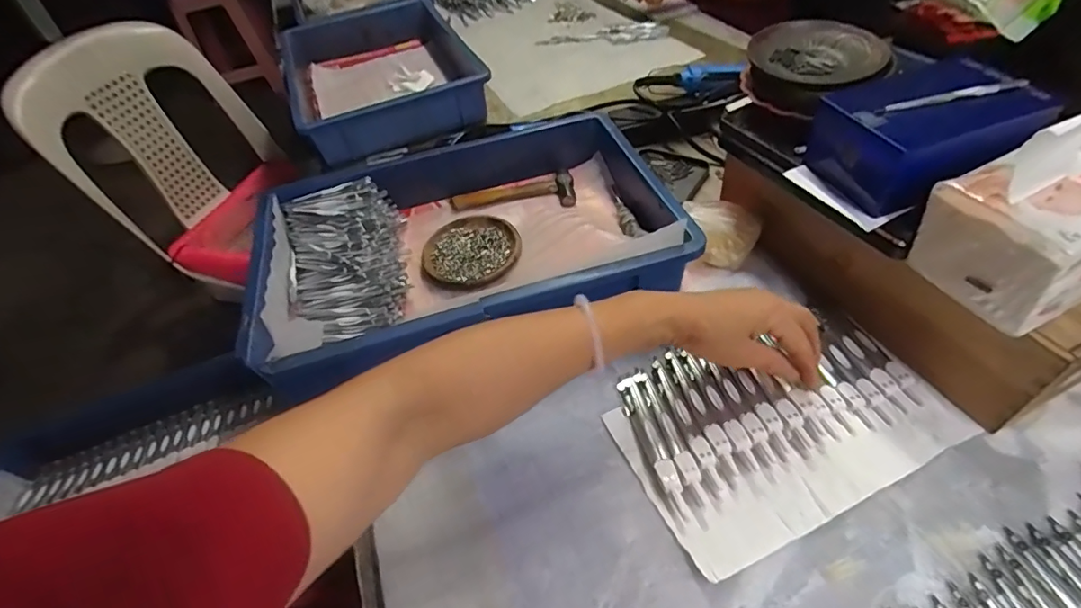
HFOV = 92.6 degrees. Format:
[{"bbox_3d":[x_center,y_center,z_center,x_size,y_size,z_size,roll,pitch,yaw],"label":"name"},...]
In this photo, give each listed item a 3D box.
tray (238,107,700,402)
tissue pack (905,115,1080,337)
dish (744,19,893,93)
[{"bbox_3d":[-0.081,-0.078,0.562,0.414,0.083,0.291,-15,47,-8],"label":"tray"},{"bbox_3d":[0.346,-0.065,0.340,0.127,0.115,0.091,-22,47,-10],"label":"tissue pack"},{"bbox_3d":[0.259,-0.232,0.481,0.115,0.021,0.101,31,59,33],"label":"dish"}]

